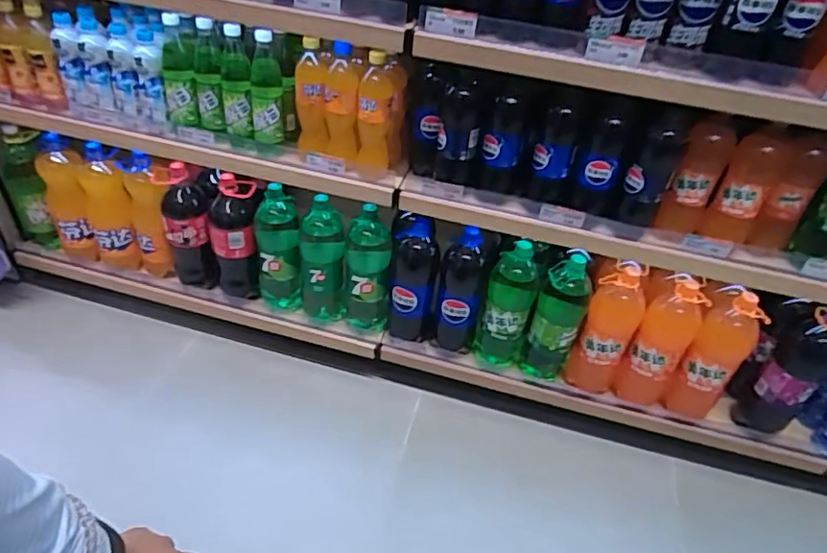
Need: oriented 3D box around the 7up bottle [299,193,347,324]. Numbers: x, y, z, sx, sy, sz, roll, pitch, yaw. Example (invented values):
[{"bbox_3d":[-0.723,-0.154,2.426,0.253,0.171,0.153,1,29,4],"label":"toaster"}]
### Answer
[{"bbox_3d":[-0.207,-0.031,1.276,0.119,0.294,0.104,-9,32,-12],"label":"7up bottle"}]

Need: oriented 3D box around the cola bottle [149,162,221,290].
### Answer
[{"bbox_3d":[-0.537,-0.108,1.312,0.108,0.294,0.106,-15,33,-20],"label":"cola bottle"}]

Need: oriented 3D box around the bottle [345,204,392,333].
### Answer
[{"bbox_3d":[-0.104,-0.015,1.261,0.121,0.296,0.111,-4,31,-3],"label":"bottle"}]

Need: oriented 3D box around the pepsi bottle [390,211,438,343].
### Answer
[{"bbox_3d":[-0.002,0.013,1.209,0.123,0.311,0.085,-4,31,-3],"label":"pepsi bottle"}]

